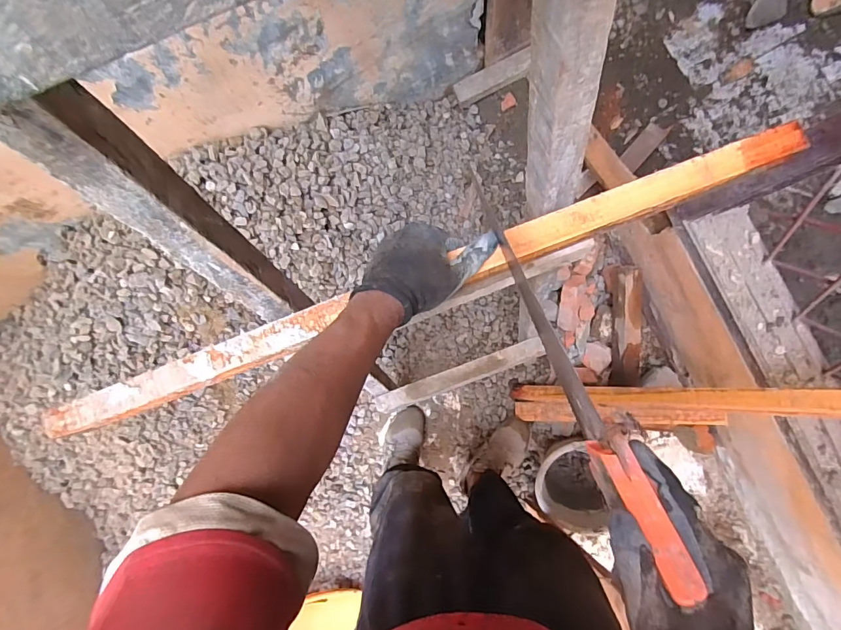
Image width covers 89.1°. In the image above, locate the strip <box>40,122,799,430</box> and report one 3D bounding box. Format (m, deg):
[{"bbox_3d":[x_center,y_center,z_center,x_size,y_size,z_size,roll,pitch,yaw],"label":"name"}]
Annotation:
[{"bbox_3d":[-0.034,-0.023,0.500,0.906,0.029,0.042,-20,88,6],"label":"strip"}]

